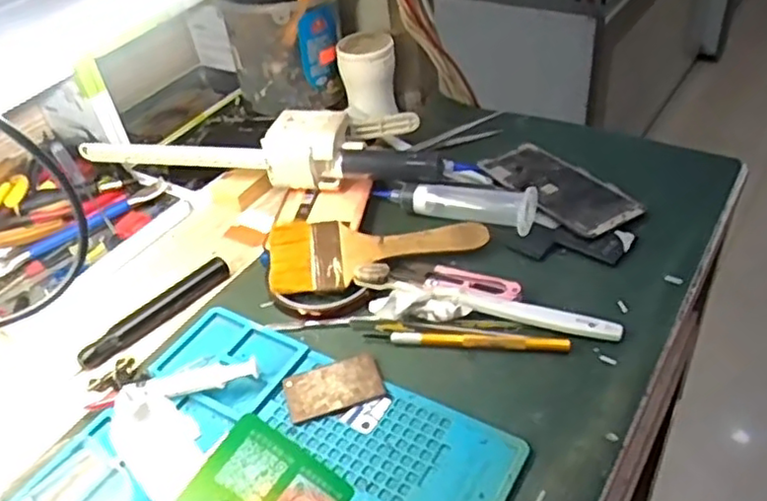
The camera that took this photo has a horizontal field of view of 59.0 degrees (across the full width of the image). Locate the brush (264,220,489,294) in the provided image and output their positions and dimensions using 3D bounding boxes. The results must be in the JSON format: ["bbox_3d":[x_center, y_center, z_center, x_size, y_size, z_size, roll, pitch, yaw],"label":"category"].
[{"bbox_3d":[-0.004,0.000,0.518,0.162,0.022,0.061,-7,40,1],"label":"brush"}]

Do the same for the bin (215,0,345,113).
[{"bbox_3d":[-0.094,-0.215,0.679,0.117,0.114,0.109,-4,40,5],"label":"bin"}]

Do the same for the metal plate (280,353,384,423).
[{"bbox_3d":[-0.032,0.087,0.435,0.062,0.005,0.035,-14,41,-7],"label":"metal plate"}]

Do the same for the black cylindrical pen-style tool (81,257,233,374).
[{"bbox_3d":[-0.168,0.046,0.506,0.018,0.014,0.124,27,51,34],"label":"black cylindrical pen-style tool"}]

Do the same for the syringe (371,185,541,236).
[{"bbox_3d":[0.057,-0.043,0.548,0.132,0.029,0.036,14,45,23],"label":"syringe"}]

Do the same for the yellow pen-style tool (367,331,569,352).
[{"bbox_3d":[0.054,0.058,0.449,0.135,0.009,0.010,2,41,12],"label":"yellow pen-style tool"}]

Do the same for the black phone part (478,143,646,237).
[{"bbox_3d":[0.146,-0.054,0.564,0.064,0.010,0.138,-26,43,-20],"label":"black phone part"}]

